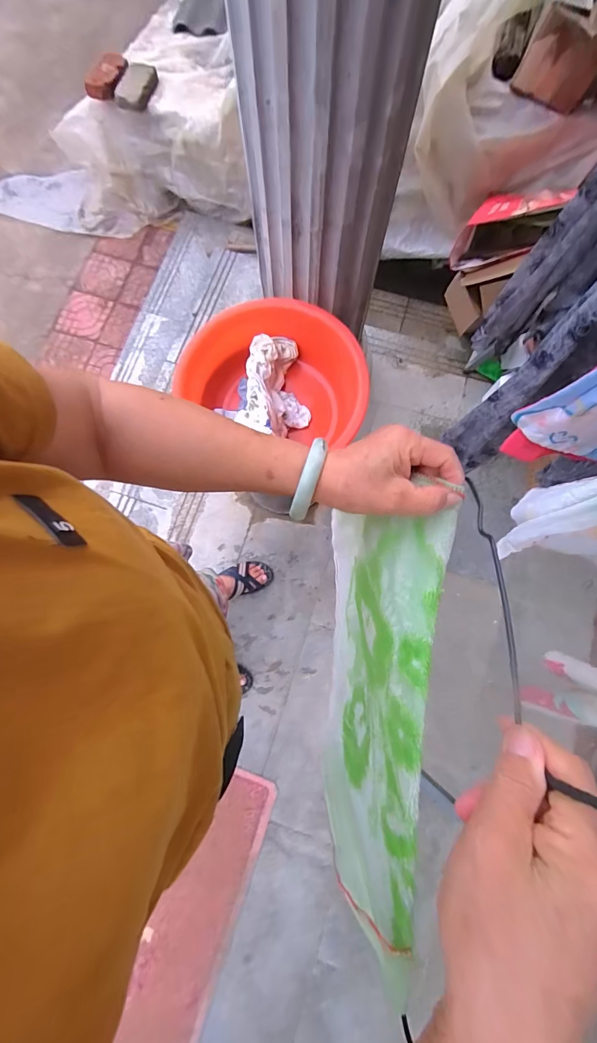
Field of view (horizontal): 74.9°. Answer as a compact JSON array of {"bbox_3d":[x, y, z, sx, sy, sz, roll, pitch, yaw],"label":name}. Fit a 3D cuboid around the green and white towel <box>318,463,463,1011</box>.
[{"bbox_3d":[0.082,0.185,0.442,0.089,0.275,0.374,2,80,1],"label":"green and white towel"}]

